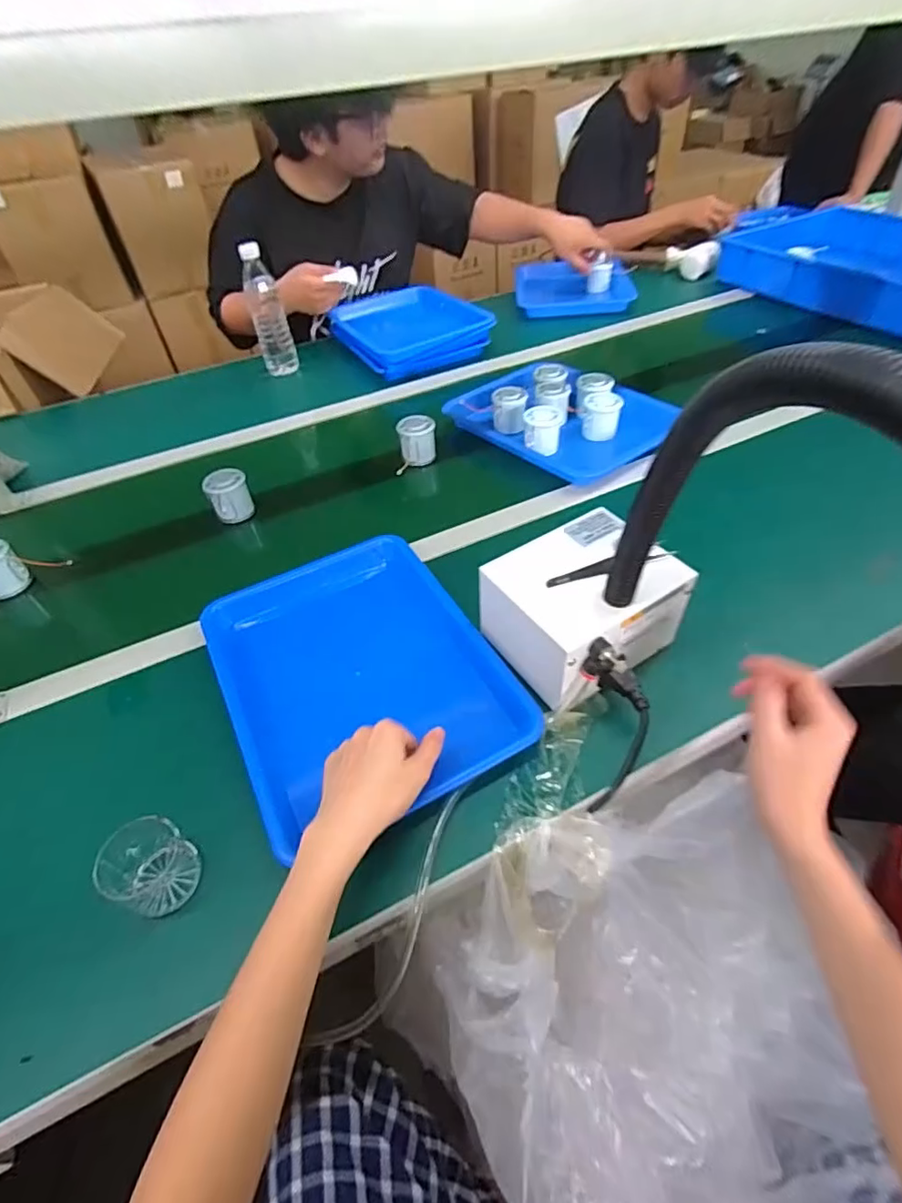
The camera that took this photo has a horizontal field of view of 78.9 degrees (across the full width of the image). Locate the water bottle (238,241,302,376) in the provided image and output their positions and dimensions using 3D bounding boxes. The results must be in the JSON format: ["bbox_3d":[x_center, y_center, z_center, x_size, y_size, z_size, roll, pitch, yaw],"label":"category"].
[{"bbox_3d":[-0.351,-0.544,1.063,0.062,0.246,0.055,-18,47,-11],"label":"water bottle"}]

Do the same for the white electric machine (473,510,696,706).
[{"bbox_3d":[0.126,0.007,0.545,0.161,0.108,0.135,-29,50,-20],"label":"white electric machine"}]

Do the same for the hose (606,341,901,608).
[{"bbox_3d":[0.203,-0.017,0.302,0.035,0.224,0.280,-25,49,-17],"label":"hose"}]

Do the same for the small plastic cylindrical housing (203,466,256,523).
[{"bbox_3d":[-0.309,-0.147,0.772,0.054,0.066,0.054,-3,46,3],"label":"small plastic cylindrical housing"}]

